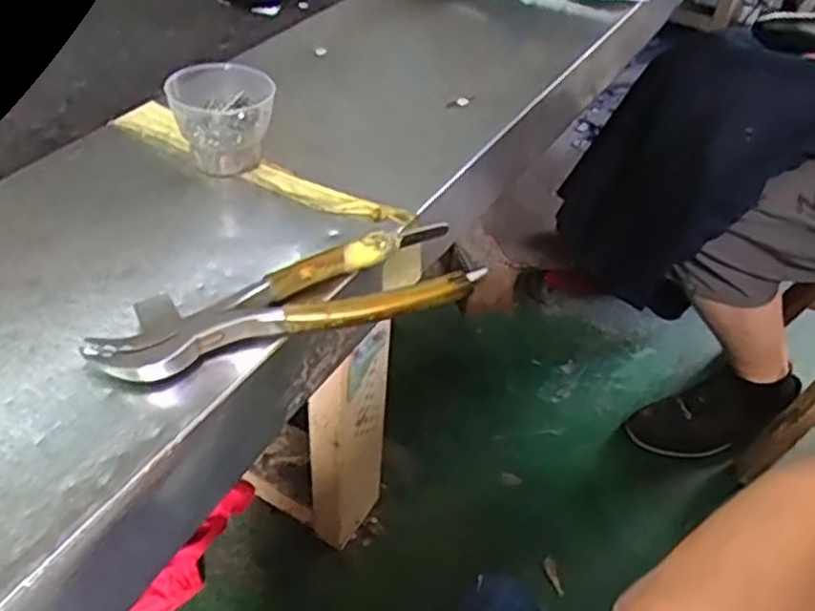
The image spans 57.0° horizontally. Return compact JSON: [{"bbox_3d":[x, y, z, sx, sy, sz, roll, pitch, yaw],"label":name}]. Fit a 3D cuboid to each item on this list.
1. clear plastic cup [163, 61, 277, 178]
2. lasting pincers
[{"bbox_3d":[-0.117,-0.117,0.472,0.066,0.054,0.058,-5,45,-12],"label":"clear plastic cup"},{"bbox_3d":[-0.061,-0.006,0.380,0.189,0.015,0.060,-11,46,-16],"label":"lasting pincers"}]

